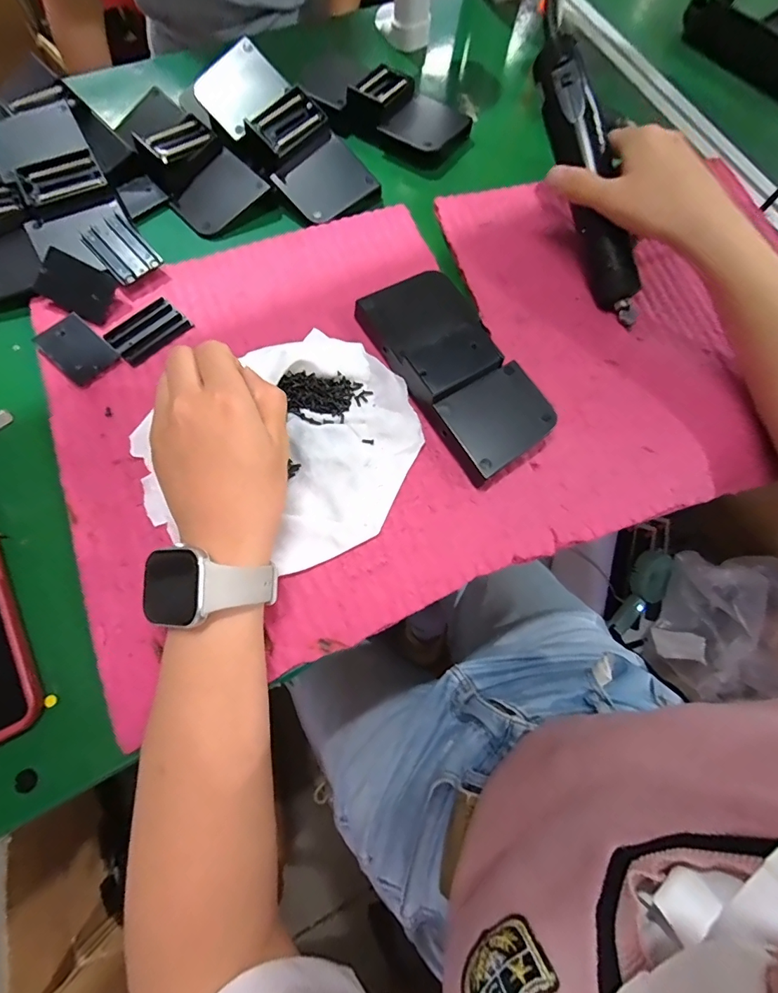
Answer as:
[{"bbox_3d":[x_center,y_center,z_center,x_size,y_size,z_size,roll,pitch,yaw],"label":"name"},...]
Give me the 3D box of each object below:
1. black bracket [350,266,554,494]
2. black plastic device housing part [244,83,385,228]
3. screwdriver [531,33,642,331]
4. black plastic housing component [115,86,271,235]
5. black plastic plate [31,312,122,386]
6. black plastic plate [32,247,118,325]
[{"bbox_3d":[0.048,-0.095,0.327,0.072,0.025,0.159,-31,75,-13],"label":"black bracket"},{"bbox_3d":[-0.067,-0.287,0.389,0.072,0.013,0.104,-41,99,-9],"label":"black plastic device housing part"},{"bbox_3d":[0.159,-0.244,0.357,0.034,0.030,0.214,-19,96,-5],"label":"screwdriver"},{"bbox_3d":[-0.181,-0.298,0.394,0.068,0.035,0.155,-39,78,-15],"label":"black plastic housing component"},{"bbox_3d":[-0.225,-0.107,0.329,0.051,0.004,0.036,41,67,5],"label":"black plastic plate"},{"bbox_3d":[-0.233,-0.157,0.338,0.051,0.006,0.036,26,87,-12],"label":"black plastic plate"}]

